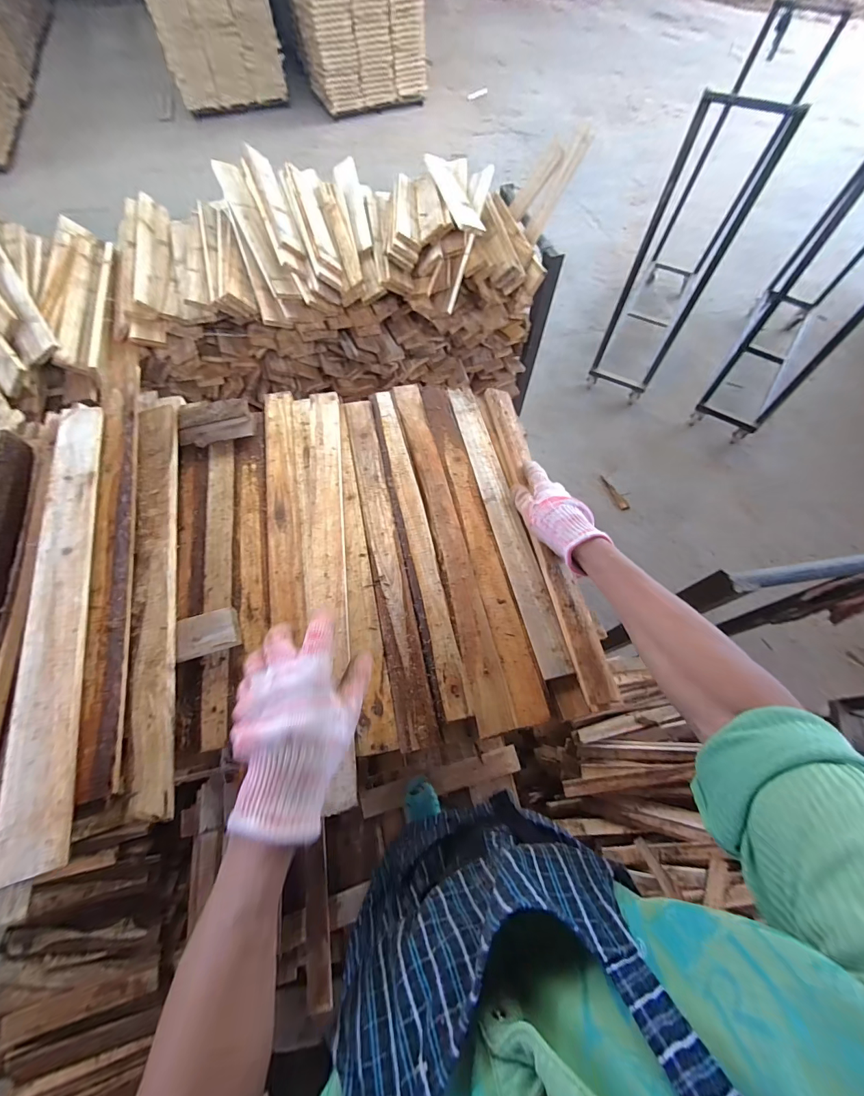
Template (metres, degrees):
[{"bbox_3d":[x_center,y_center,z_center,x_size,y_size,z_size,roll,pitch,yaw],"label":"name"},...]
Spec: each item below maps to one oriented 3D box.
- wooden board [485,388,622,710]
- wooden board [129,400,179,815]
[{"bbox_3d":[0.145,-0.049,0.526,0.043,0.016,0.490,-7,59,-3],"label":"wooden board"},{"bbox_3d":[-0.312,0.012,0.441,0.043,0.016,0.505,-16,65,-7],"label":"wooden board"}]

